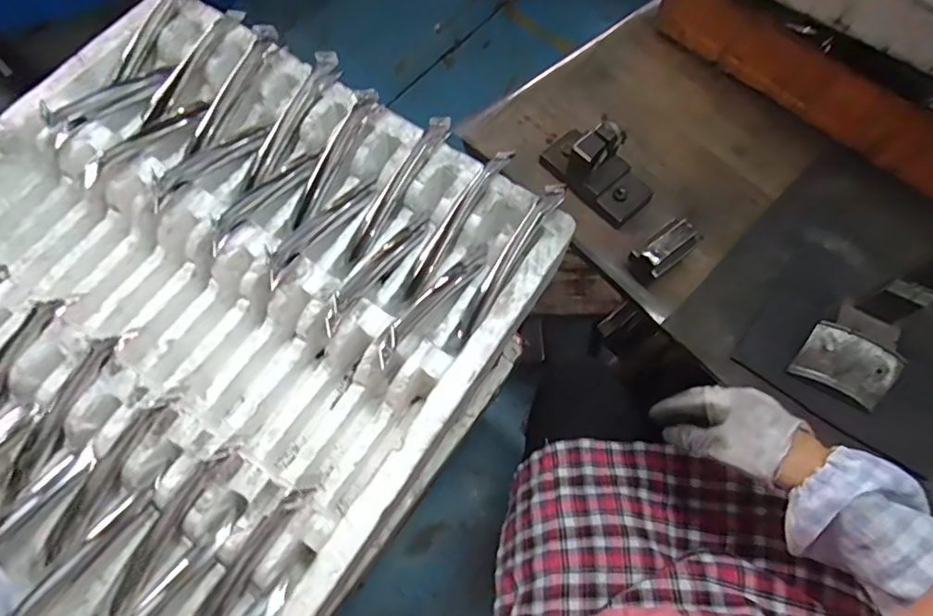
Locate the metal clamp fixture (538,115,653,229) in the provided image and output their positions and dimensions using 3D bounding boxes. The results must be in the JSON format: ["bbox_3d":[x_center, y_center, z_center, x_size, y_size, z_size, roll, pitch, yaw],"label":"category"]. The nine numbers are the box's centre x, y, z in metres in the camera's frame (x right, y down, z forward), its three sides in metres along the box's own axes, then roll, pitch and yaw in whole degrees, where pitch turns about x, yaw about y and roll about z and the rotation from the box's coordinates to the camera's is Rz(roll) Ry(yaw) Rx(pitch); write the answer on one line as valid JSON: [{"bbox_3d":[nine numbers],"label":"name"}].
[{"bbox_3d":[0.157,-0.170,0.650,0.135,0.067,0.069,39,70,14],"label":"metal clamp fixture"}]

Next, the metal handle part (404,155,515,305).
[{"bbox_3d":[-0.016,-0.082,0.524,0.024,0.022,0.165,40,107,14],"label":"metal handle part"}]

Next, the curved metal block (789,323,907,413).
[{"bbox_3d":[0.392,0.058,0.565,0.089,0.020,0.063,28,103,10],"label":"curved metal block"}]

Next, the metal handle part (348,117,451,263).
[{"bbox_3d":[-0.070,-0.118,0.543,0.032,0.023,0.162,43,108,15],"label":"metal handle part"}]

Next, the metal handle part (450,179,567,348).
[{"bbox_3d":[0.033,-0.038,0.516,0.023,0.028,0.180,35,100,12],"label":"metal handle part"}]

